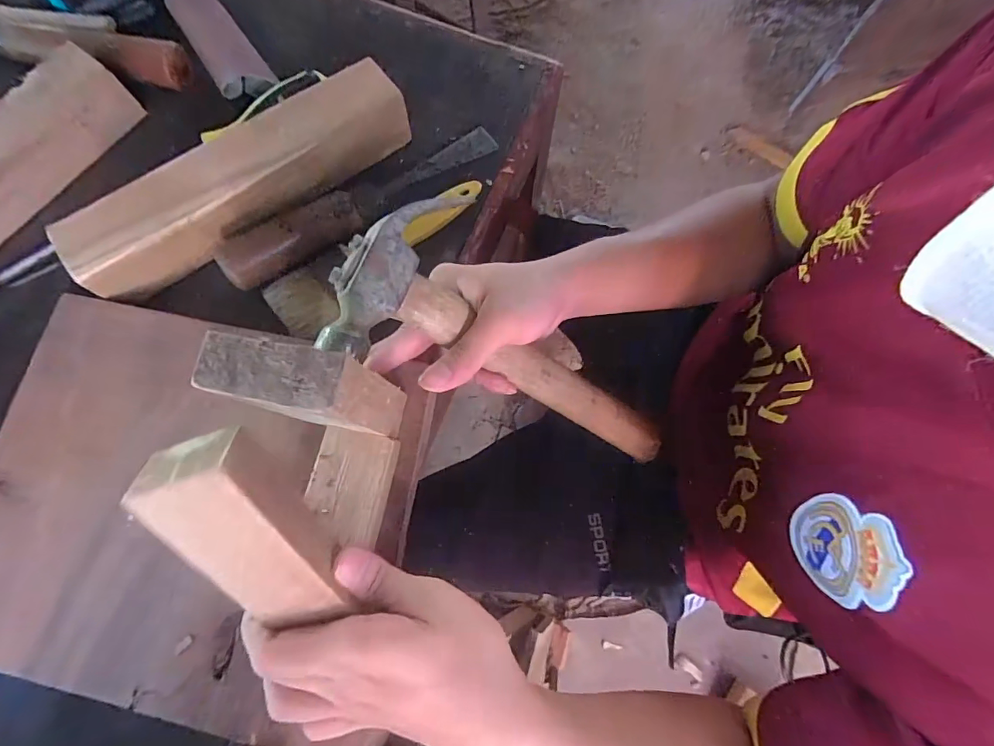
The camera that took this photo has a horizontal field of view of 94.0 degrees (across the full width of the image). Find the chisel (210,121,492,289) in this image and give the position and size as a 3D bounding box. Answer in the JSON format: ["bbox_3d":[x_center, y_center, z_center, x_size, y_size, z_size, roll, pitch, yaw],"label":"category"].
[{"bbox_3d":[-0.098,-0.134,0.342,0.221,0.039,0.041,-33,79,-9],"label":"chisel"}]

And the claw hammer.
[{"bbox_3d":[0.028,-0.011,0.312,0.274,0.029,0.099,28,74,-33],"label":"claw hammer"}]

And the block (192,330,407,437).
[{"bbox_3d":[-0.091,0.011,0.240,0.065,0.108,0.032,13,76,1],"label":"block"}]

